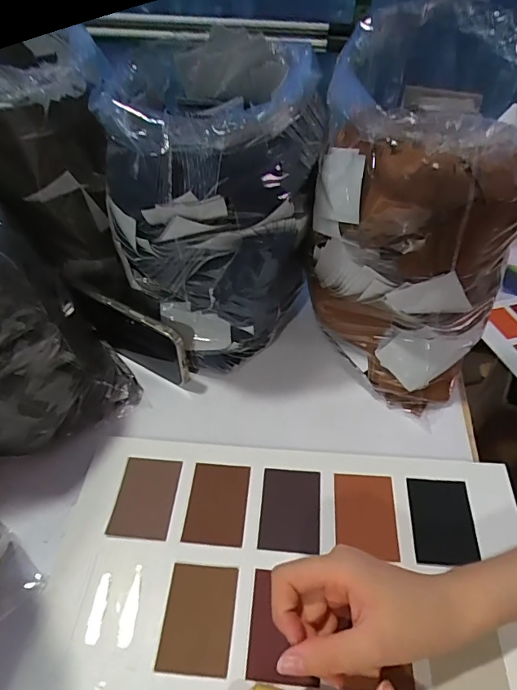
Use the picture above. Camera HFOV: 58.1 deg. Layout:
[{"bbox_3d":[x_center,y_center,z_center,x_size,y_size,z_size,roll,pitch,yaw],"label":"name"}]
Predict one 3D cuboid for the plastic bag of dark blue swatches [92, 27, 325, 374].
[{"bbox_3d":[-0.038,-0.120,0.446,0.171,0.248,0.180,-7,47,-3],"label":"plastic bag of dark blue swatches"}]

